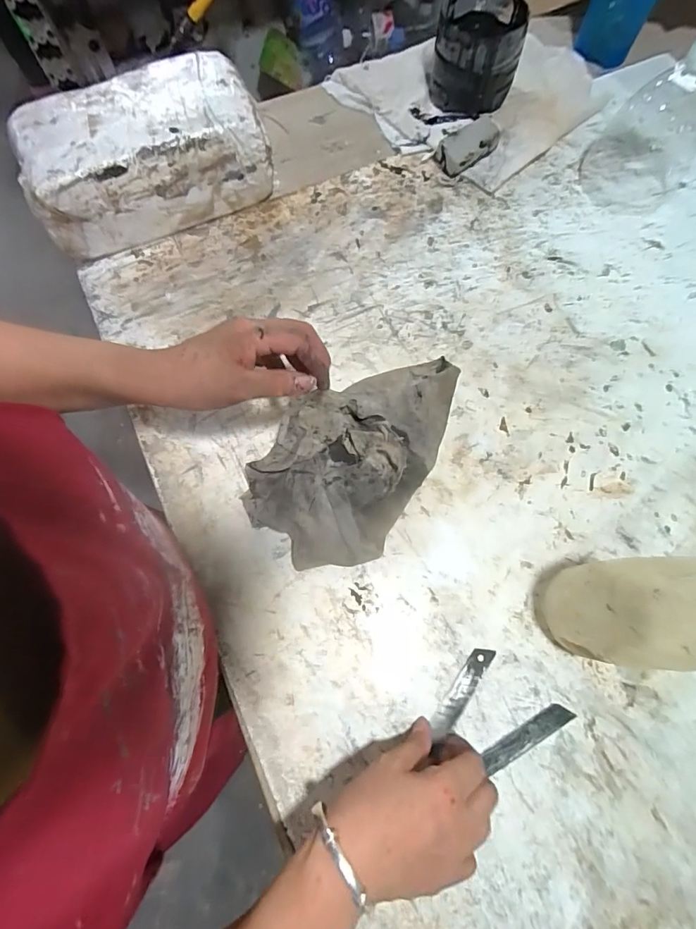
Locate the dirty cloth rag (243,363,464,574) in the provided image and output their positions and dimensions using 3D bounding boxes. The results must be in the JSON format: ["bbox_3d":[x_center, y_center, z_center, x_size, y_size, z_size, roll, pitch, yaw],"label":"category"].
[{"bbox_3d":[0.013,-0.018,0.402,0.128,0.061,0.223,36,76,10],"label":"dirty cloth rag"}]

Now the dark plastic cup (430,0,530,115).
[{"bbox_3d":[0.156,-0.499,0.539,0.098,0.095,0.093,0,73,0],"label":"dark plastic cup"}]

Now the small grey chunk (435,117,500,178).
[{"bbox_3d":[0.145,-0.380,0.534,0.064,0.034,0.041,-26,75,-8],"label":"small grey chunk"}]

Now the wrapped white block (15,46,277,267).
[{"bbox_3d":[-0.219,-0.336,0.489,0.243,0.101,0.119,-23,74,-7],"label":"wrapped white block"}]

